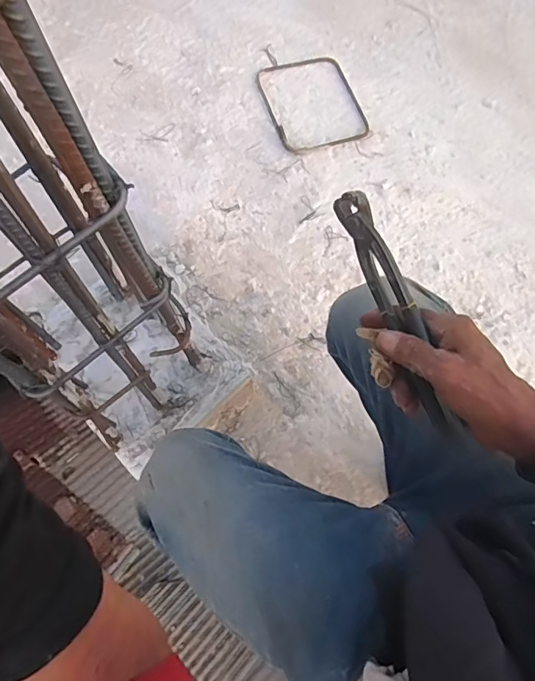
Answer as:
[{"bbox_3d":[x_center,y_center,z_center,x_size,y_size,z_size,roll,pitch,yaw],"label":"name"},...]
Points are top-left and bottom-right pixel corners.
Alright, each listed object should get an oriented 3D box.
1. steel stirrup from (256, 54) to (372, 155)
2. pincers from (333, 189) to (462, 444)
[{"bbox_3d":[0.091,-0.484,0.996,0.184,0.020,0.229,-18,73,-8],"label":"steel stirrup"},{"bbox_3d":[0.113,-0.023,0.419,0.022,0.030,0.224,-22,88,-7],"label":"pincers"}]

